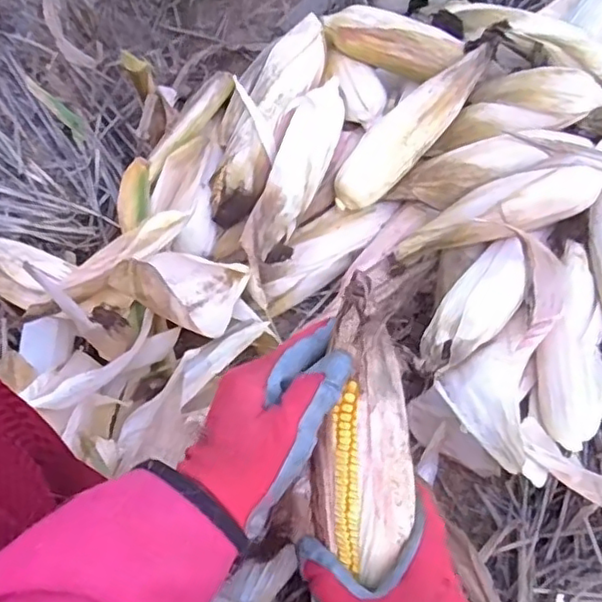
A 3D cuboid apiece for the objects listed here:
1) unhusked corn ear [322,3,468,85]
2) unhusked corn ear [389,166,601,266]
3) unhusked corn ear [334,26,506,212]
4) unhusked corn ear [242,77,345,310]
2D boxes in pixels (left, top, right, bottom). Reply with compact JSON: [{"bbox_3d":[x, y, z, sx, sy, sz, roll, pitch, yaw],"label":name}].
[{"bbox_3d":[0.106,-0.307,0.735,0.169,0.049,0.064,27,74,10],"label":"unhusked corn ear"},{"bbox_3d":[0.200,-0.093,0.653,0.218,0.058,0.057,-19,69,23],"label":"unhusked corn ear"},{"bbox_3d":[0.141,-0.215,0.710,0.062,0.047,0.274,44,93,15],"label":"unhusked corn ear"},{"bbox_3d":[-0.010,-0.133,0.707,0.061,0.061,0.260,24,73,9],"label":"unhusked corn ear"}]

